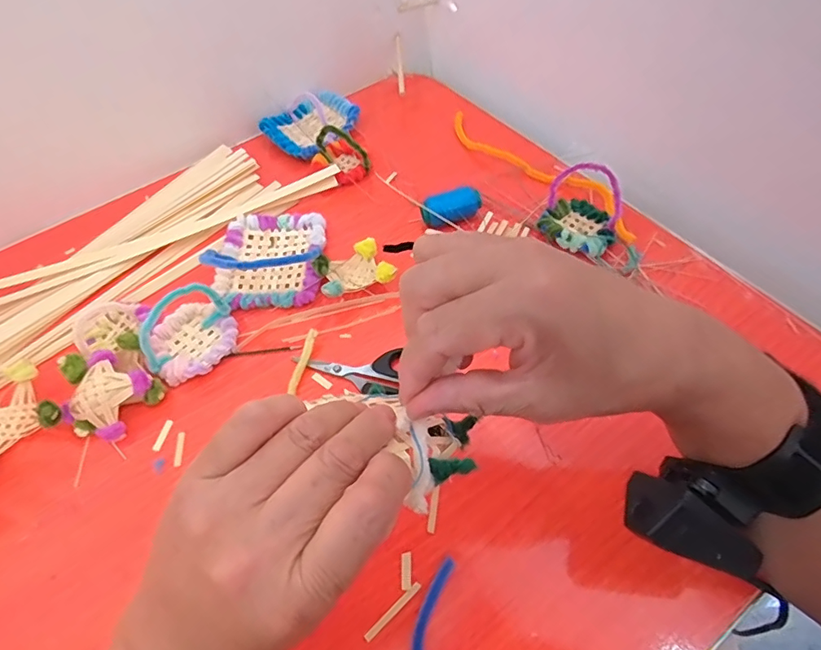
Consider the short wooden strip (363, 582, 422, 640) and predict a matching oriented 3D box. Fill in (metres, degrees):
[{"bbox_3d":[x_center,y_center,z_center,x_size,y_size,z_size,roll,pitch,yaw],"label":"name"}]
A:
[{"bbox_3d":[-0.010,0.166,0.291,0.041,0.004,0.004,-38,61,-21],"label":"short wooden strip"}]

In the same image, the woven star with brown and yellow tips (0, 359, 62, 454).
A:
[{"bbox_3d":[-0.296,0.069,0.363,0.066,0.025,0.063,-37,60,-21],"label":"woven star with brown and yellow tips"}]

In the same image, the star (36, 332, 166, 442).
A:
[{"bbox_3d":[-0.227,0.049,0.368,0.076,0.031,0.066,-32,59,-18],"label":"star"}]

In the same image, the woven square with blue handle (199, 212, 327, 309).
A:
[{"bbox_3d":[-0.123,-0.071,0.428,0.091,0.054,0.106,-5,55,0],"label":"woven square with blue handle"}]

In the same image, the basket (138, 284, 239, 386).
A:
[{"bbox_3d":[-0.173,-0.001,0.382,0.068,0.057,0.063,-32,59,-18],"label":"basket"}]

